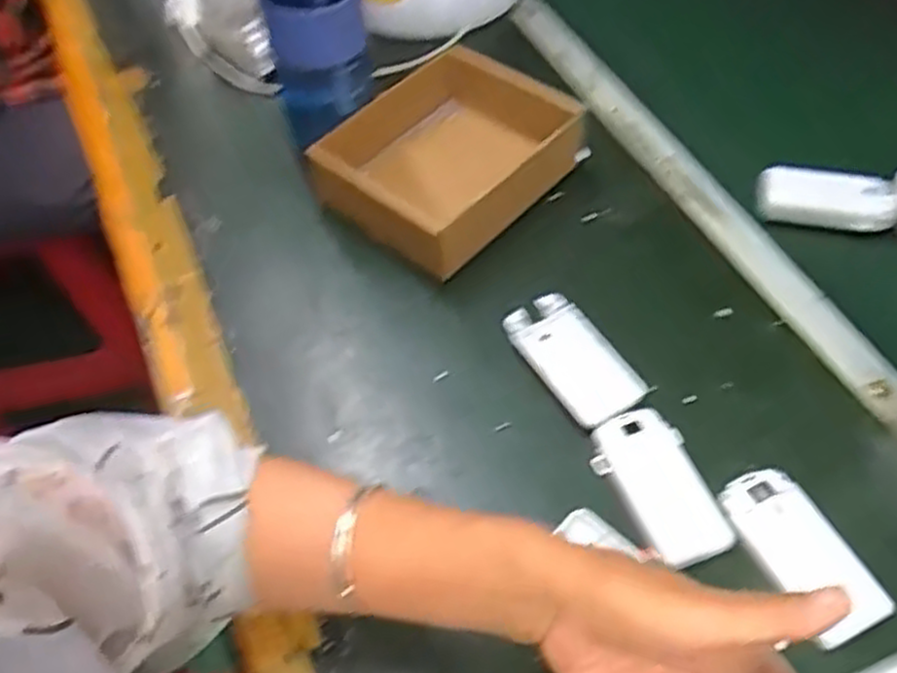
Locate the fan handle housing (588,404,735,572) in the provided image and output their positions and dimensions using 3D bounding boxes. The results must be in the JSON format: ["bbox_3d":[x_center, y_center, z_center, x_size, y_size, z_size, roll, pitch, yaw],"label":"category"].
[{"bbox_3d":[0.123,0.086,0.449,0.050,0.012,0.093,-19,57,-12],"label":"fan handle housing"}]

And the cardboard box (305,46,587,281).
[{"bbox_3d":[-0.005,-0.137,0.588,0.169,0.054,0.147,-39,63,-23],"label":"cardboard box"}]

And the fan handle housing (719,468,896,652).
[{"bbox_3d":[0.192,0.116,0.423,0.045,0.012,0.094,-19,57,-12],"label":"fan handle housing"}]

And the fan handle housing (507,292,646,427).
[{"bbox_3d":[0.082,0.014,0.499,0.052,0.014,0.096,-28,59,-18],"label":"fan handle housing"}]

